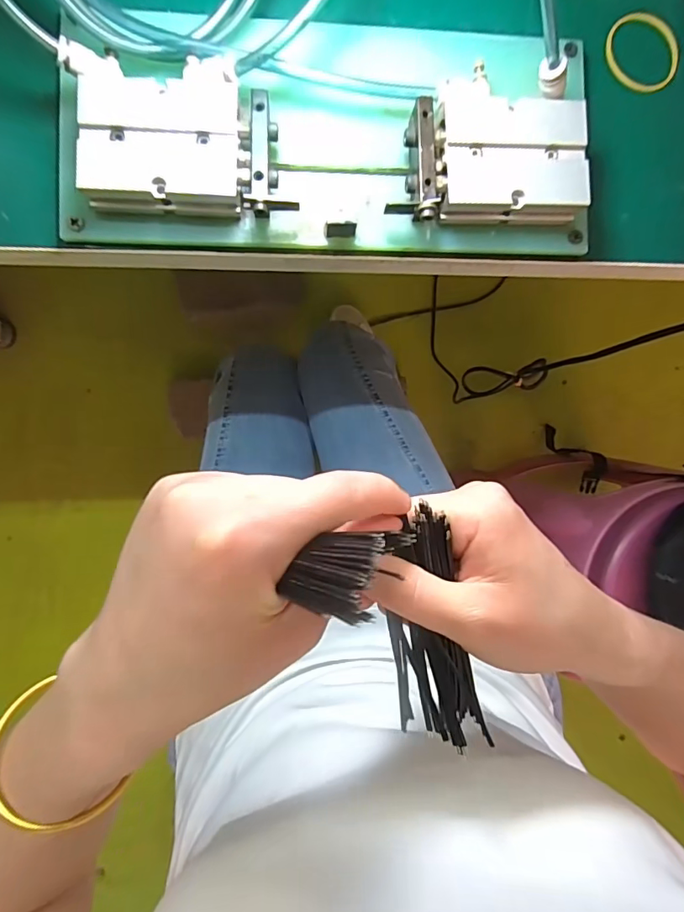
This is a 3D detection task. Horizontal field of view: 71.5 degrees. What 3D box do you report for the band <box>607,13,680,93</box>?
[{"bbox_3d":[0.176,-0.236,0.277,0.044,0.004,0.047,0,91,-5],"label":"band"}]

